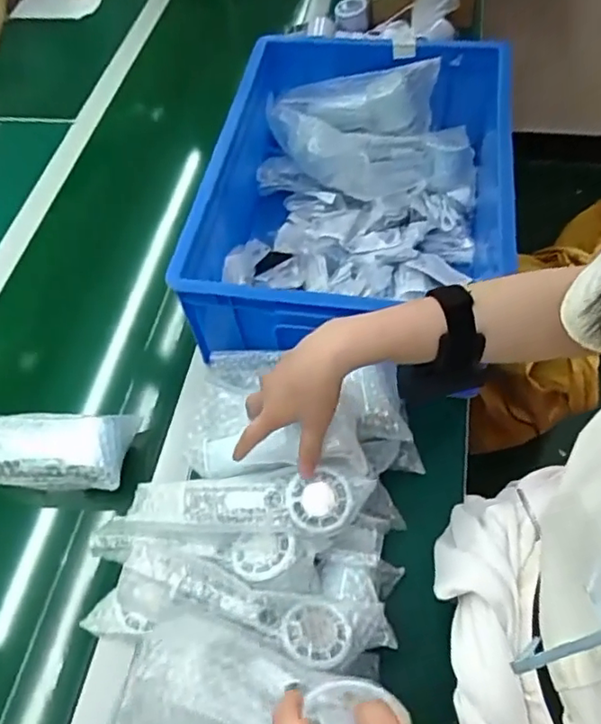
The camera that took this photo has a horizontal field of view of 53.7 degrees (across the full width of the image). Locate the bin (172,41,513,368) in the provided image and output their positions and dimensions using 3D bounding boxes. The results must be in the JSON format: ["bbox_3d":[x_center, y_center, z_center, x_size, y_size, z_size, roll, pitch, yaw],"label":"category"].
[{"bbox_3d":[0.081,-0.199,0.748,0.356,0.150,0.480,8,58,9],"label":"bin"}]

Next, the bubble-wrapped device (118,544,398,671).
[{"bbox_3d":[-0.038,0.201,0.478,0.214,0.048,0.060,18,58,-6],"label":"bubble-wrapped device"}]

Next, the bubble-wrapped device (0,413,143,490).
[{"bbox_3d":[-0.284,0.099,0.660,0.188,0.063,0.088,0,57,4],"label":"bubble-wrapped device"}]

